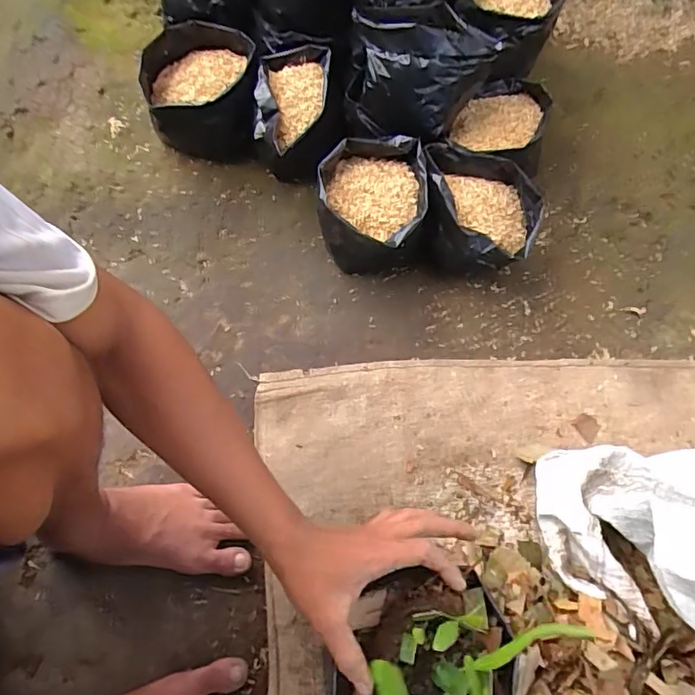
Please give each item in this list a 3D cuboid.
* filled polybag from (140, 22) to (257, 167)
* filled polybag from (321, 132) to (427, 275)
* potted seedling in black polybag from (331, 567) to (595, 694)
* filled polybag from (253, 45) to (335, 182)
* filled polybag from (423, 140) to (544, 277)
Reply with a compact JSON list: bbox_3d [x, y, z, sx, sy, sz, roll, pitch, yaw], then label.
[{"bbox_3d":[-0.222,-0.388,0.818,0.165,0.137,0.192,-5,67,-3],"label":"filled polybag"},{"bbox_3d":[0.032,-0.181,0.737,0.139,0.147,0.154,0,61,-1],"label":"filled polybag"},{"bbox_3d":[0.074,0.254,0.426,0.144,0.180,0.139,20,62,13],"label":"potted seedling in black polybag"},{"bbox_3d":[-0.082,-0.349,0.813,0.118,0.123,0.200,-2,67,-1],"label":"filled polybag"},{"bbox_3d":[0.176,-0.173,0.736,0.162,0.137,0.132,11,63,3],"label":"filled polybag"}]

